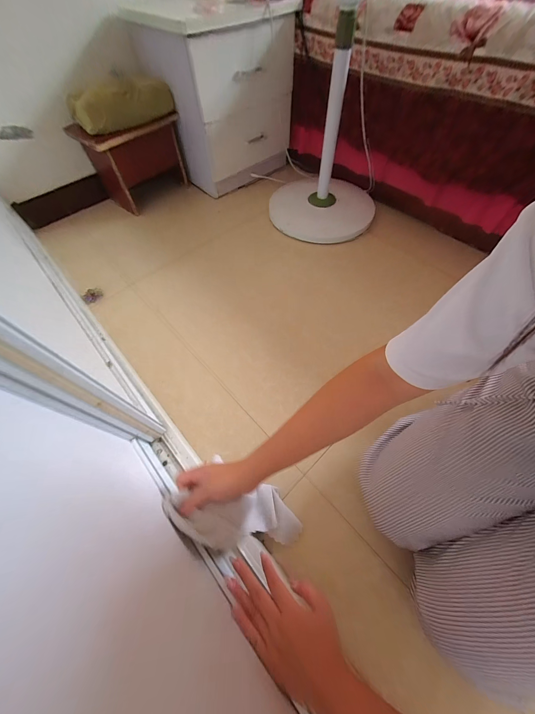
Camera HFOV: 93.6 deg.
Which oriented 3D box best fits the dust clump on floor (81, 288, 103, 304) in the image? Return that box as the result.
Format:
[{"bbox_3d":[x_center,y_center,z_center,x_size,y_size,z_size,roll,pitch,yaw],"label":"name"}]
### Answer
[{"bbox_3d":[-0.572,-0.201,0.821,0.041,0.020,0.062,38,66,19],"label":"dust clump on floor"}]

